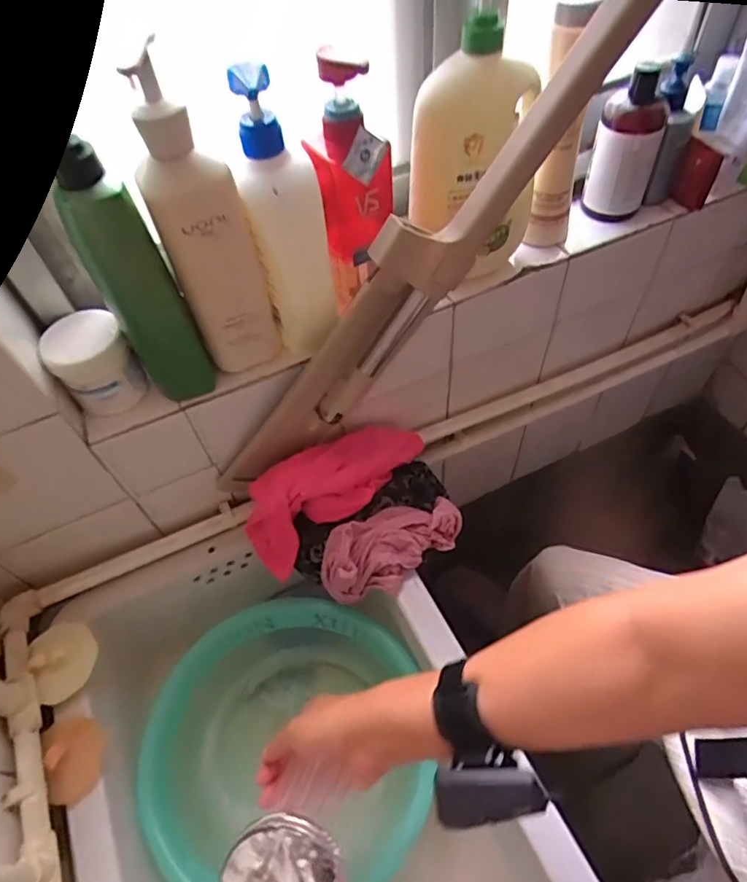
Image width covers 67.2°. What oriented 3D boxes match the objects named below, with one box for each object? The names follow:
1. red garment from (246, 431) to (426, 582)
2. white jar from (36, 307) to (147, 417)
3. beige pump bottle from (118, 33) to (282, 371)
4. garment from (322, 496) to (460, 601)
[{"bbox_3d":[-0.042,0.053,0.664,0.234,0.098,0.078,-29,58,-15],"label":"red garment"},{"bbox_3d":[-0.257,-0.071,0.520,0.067,0.070,0.069,-2,55,3],"label":"white jar"},{"bbox_3d":[-0.135,-0.164,0.465,0.070,0.246,0.051,-21,56,-10],"label":"beige pump bottle"},{"bbox_3d":[0.020,0.123,0.651,0.170,0.059,0.081,-18,56,-8],"label":"garment"}]

